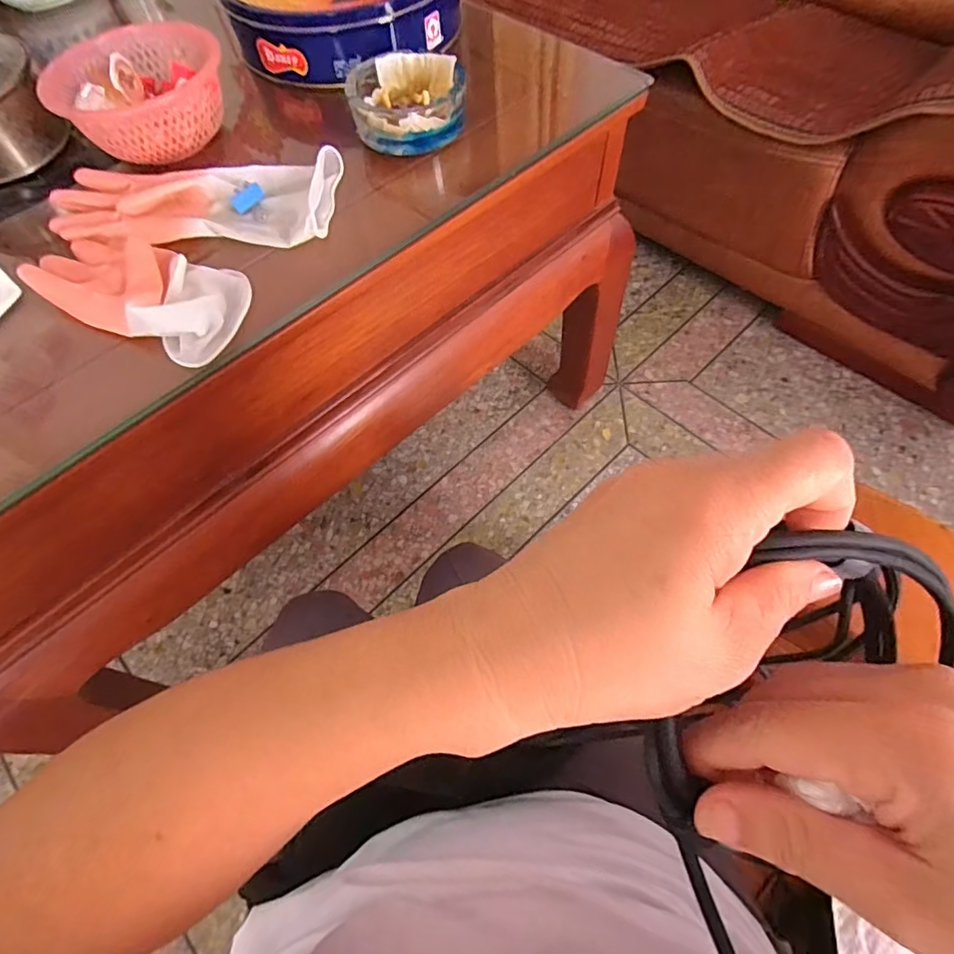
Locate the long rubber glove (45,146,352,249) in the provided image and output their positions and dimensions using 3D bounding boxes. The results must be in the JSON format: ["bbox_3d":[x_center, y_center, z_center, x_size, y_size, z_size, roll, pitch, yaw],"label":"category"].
[{"bbox_3d":[-0.278,-0.278,0.520,0.270,0.029,0.117,-2,62,2],"label":"long rubber glove"}]

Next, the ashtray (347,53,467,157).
[{"bbox_3d":[-0.072,-0.402,0.566,0.118,0.052,0.106,-1,62,3],"label":"ashtray"}]

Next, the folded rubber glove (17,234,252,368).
[{"bbox_3d":[-0.304,-0.172,0.459,0.202,0.029,0.091,20,65,13],"label":"folded rubber glove"}]

